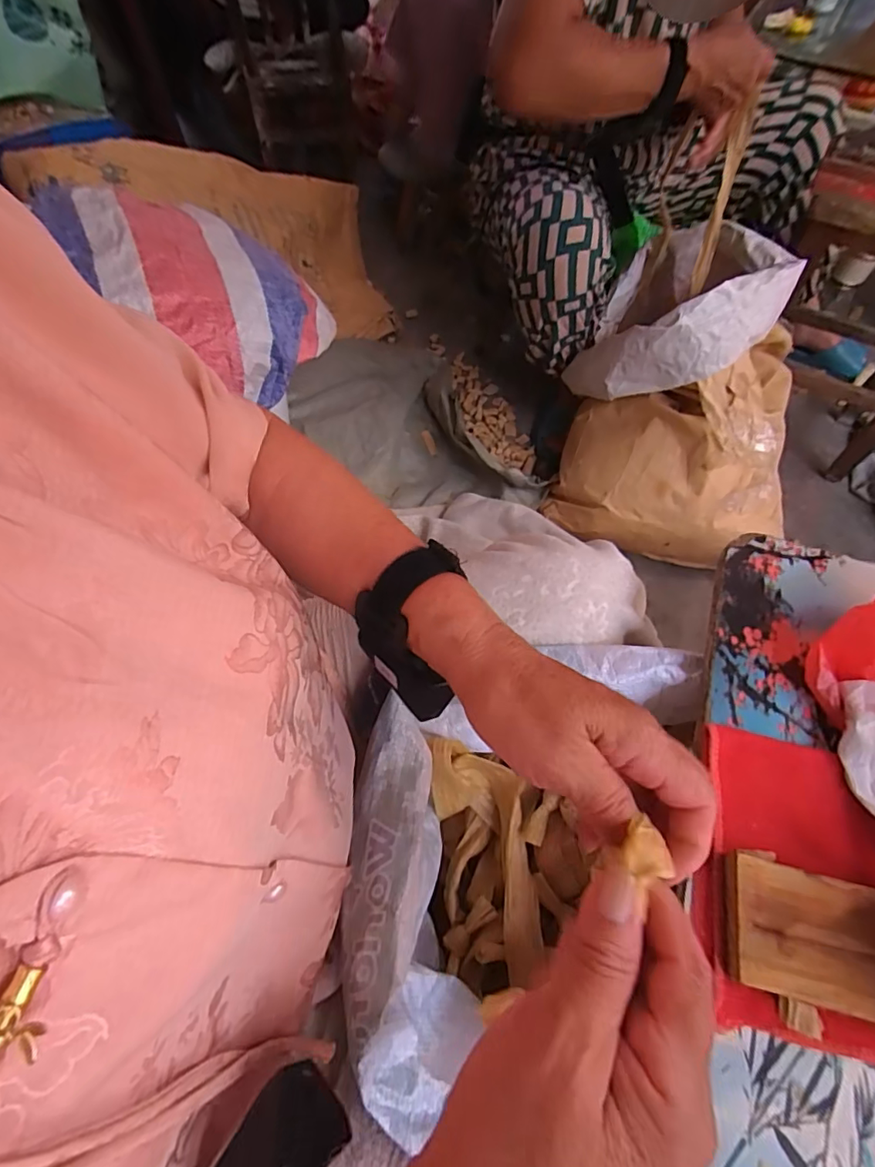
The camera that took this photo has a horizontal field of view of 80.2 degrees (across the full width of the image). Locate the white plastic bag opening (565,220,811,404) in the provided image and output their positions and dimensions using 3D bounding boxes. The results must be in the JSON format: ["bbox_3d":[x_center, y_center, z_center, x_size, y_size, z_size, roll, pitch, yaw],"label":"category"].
[{"bbox_3d":[0.380,-0.421,0.835,0.255,0.214,0.310,29,66,13],"label":"white plastic bag opening"}]

